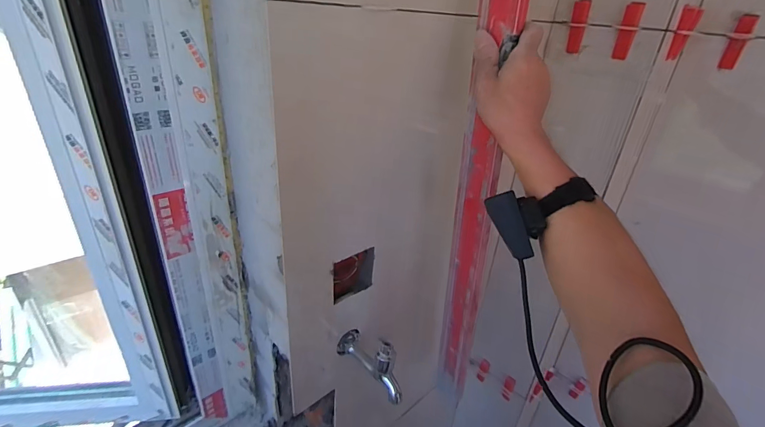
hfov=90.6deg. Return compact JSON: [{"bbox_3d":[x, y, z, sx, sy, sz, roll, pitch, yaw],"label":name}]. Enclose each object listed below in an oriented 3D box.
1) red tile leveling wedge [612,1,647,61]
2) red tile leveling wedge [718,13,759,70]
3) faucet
[{"bbox_3d":[0.364,-0.270,0.562,0.023,0.075,0.020,20,32,26],"label":"red tile leveling wedge"},{"bbox_3d":[0.540,-0.260,0.575,0.021,0.074,0.021,25,35,33],"label":"red tile leveling wedge"},{"bbox_3d":[-0.011,0.212,0.554,0.122,0.086,0.043,27,36,35],"label":"faucet"}]

